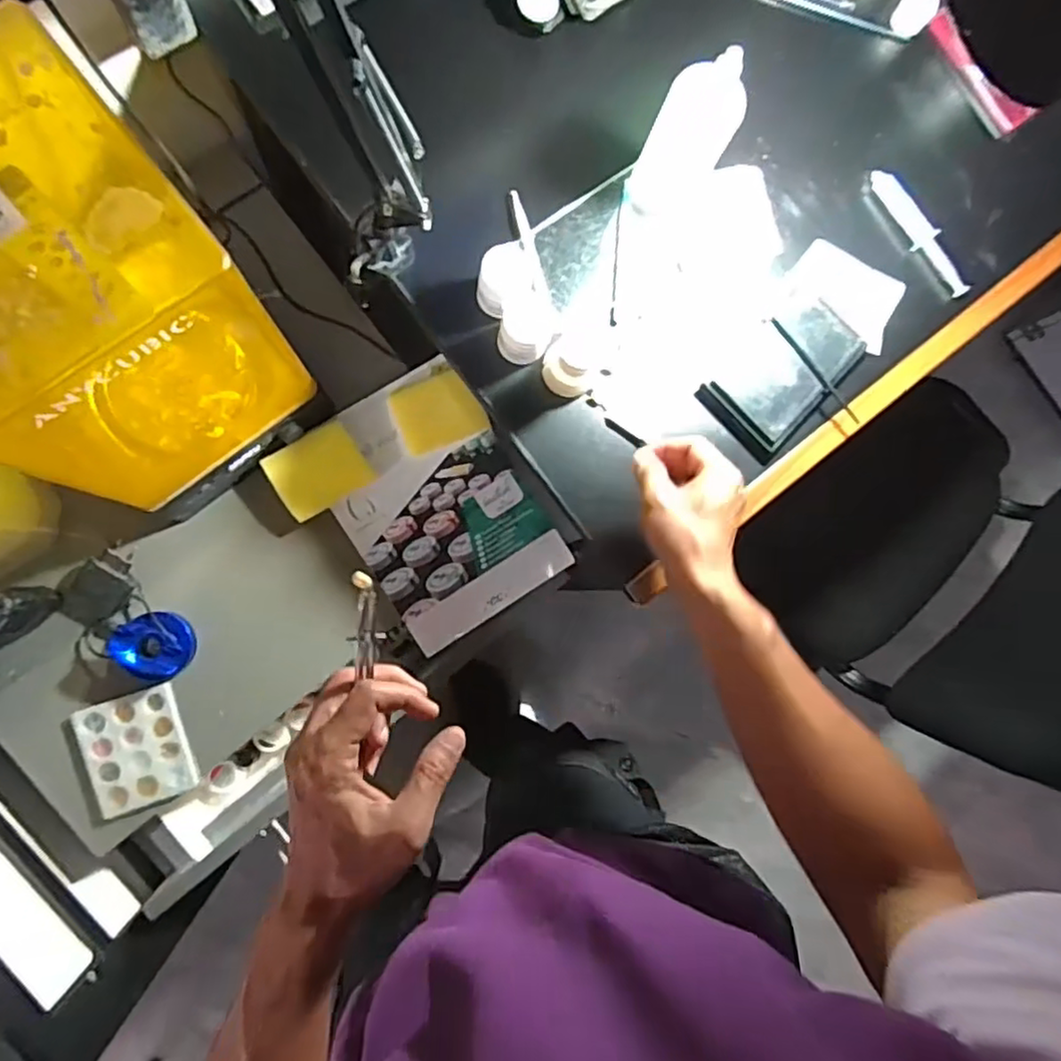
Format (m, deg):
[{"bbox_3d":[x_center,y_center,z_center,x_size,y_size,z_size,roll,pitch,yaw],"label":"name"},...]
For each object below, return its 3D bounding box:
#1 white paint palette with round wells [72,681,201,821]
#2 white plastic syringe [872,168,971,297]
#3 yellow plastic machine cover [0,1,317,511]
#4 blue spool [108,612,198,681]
[{"bbox_3d":[-0.429,0.239,0.717,0.100,0.025,0.119,-19,89,-10],"label":"white paint palette with round wells"},{"bbox_3d":[0.403,-0.307,0.677,0.020,0.021,0.152,-36,92,-10],"label":"white plastic syringe"},{"bbox_3d":[-0.347,-0.174,0.533,0.208,0.286,0.218,-37,92,-10],"label":"yellow plastic machine cover"},{"bbox_3d":[-0.412,0.126,0.716,0.078,0.040,0.073,27,82,-6],"label":"blue spool"}]

